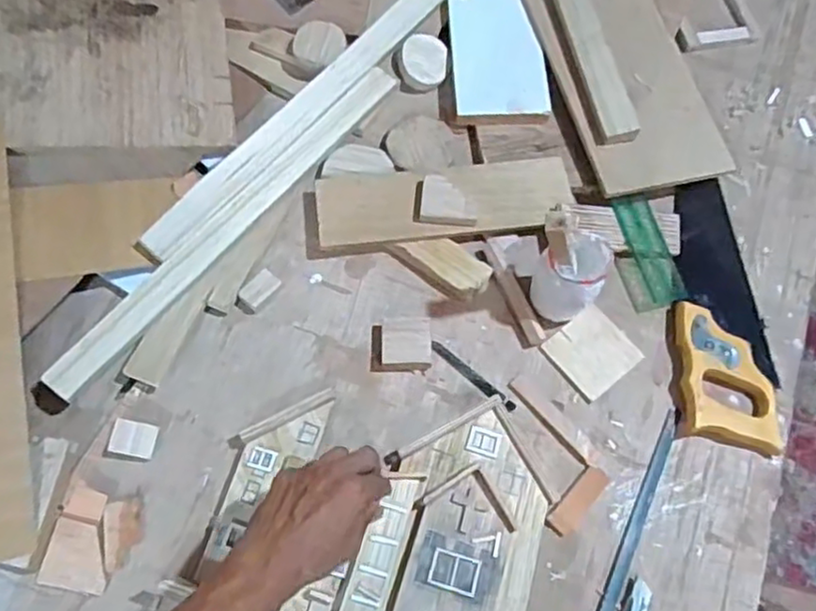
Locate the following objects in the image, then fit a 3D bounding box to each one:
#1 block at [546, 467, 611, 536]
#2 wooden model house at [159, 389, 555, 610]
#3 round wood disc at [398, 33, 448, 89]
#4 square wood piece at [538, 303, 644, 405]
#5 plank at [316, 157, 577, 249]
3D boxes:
[{"bbox_3d":[0.165,0.188,0.649,0.024,0.007,0.077,42,72,15],"label":"block"},{"bbox_3d":[-0.026,0.197,0.616,0.293,0.030,0.248,14,66,6],"label":"wooden model house"},{"bbox_3d":[0.019,-0.299,0.817,0.058,0.015,0.070,15,81,-20],"label":"round wood disc"},{"bbox_3d":[0.193,0.049,0.705,0.082,0.006,0.077,-36,72,-15],"label":"square wood piece"},{"bbox_3d":[0.043,-0.115,0.745,0.281,0.020,0.088,-8,67,-4],"label":"plank"}]

